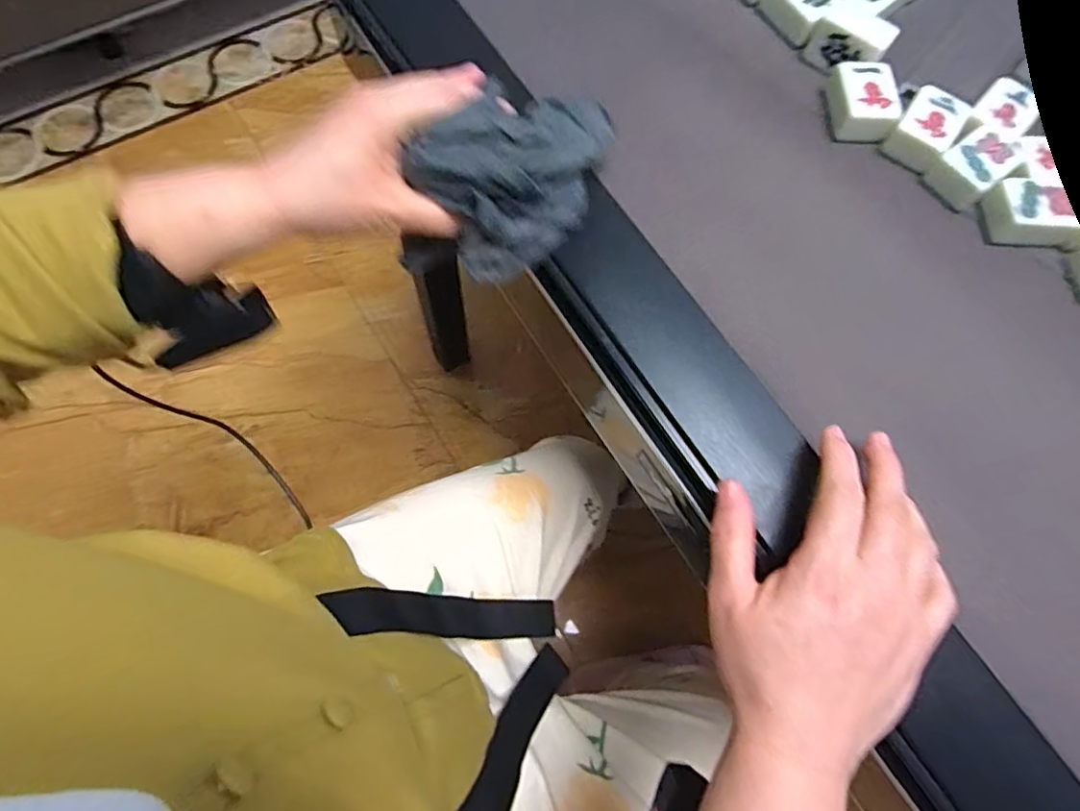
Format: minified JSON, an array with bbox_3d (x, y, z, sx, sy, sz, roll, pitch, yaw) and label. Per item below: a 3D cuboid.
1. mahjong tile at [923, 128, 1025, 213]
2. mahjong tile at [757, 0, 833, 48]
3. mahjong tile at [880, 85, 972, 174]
[{"bbox_3d":[0.294,-0.160,0.387,0.051,0.022,0.037,-35,76,-13],"label":"mahjong tile"},{"bbox_3d":[0.193,-0.296,0.426,0.033,0.021,0.052,-28,75,-11],"label":"mahjong tile"},{"bbox_3d":[0.266,-0.192,0.395,0.038,0.020,0.051,39,74,10],"label":"mahjong tile"}]

